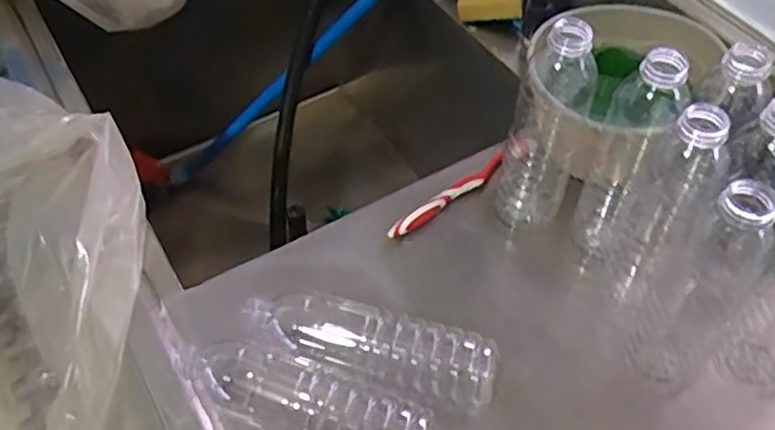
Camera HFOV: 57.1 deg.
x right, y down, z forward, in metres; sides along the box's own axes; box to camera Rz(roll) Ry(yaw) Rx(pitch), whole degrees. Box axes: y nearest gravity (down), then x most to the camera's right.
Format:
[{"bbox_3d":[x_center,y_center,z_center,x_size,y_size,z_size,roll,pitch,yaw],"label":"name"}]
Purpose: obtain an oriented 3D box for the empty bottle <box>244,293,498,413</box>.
[{"bbox_3d":[-0.014,0.107,0.574,0.199,0.063,0.056,14,53,11],"label":"empty bottle"}]

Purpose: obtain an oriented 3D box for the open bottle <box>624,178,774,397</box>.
[{"bbox_3d":[0.229,0.048,0.514,0.076,0.210,0.075,0,52,0],"label":"open bottle"}]

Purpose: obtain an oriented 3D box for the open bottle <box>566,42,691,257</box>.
[{"bbox_3d":[0.195,-0.045,0.587,0.053,0.201,0.059,23,55,17],"label":"open bottle"}]

